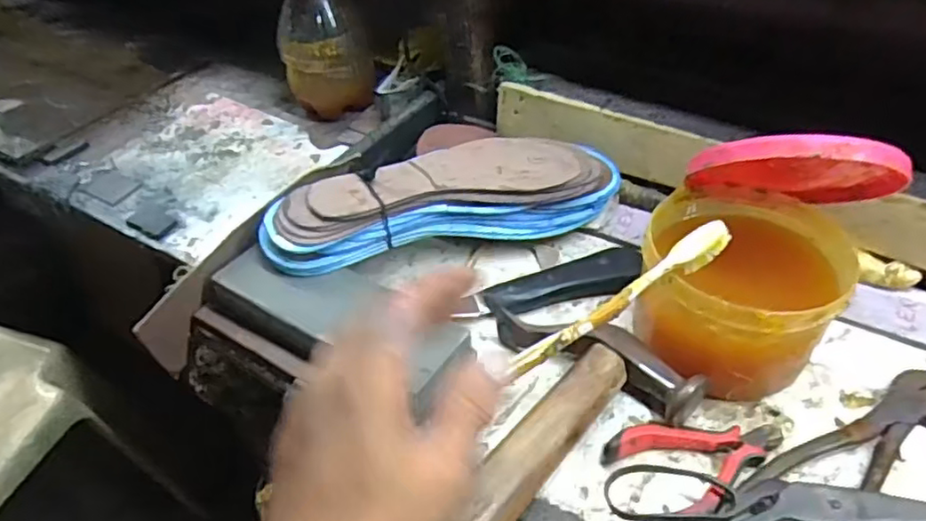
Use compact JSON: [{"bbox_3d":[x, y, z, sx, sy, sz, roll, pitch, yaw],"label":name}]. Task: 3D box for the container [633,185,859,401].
[{"bbox_3d":[0.174,0.022,0.406,0.118,0.084,0.122,17,46,21],"label":"container"}]

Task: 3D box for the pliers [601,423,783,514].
[{"bbox_3d":[0.137,0.112,0.357,0.102,0.017,0.058,-18,45,-13],"label":"pliers"}]

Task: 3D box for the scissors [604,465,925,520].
[{"bbox_3d":[0.170,0.131,0.334,0.177,0.022,0.067,-8,44,-2],"label":"scissors"}]

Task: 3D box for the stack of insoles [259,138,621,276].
[{"bbox_3d":[-0.010,-0.047,0.484,0.277,0.055,0.075,-16,44,-13],"label":"stack of insoles"}]

